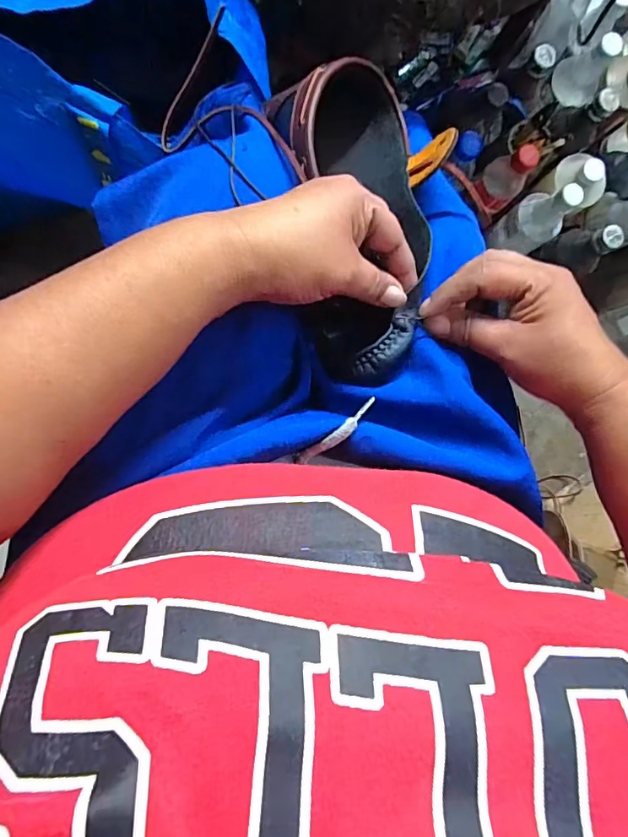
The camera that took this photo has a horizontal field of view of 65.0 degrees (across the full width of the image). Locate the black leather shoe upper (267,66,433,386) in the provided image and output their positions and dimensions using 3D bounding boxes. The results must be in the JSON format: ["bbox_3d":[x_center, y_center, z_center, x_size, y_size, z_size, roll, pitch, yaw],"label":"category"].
[{"bbox_3d":[0.024,-0.146,0.354,0.098,0.067,0.251,-1,75,-7],"label":"black leather shoe upper"}]

